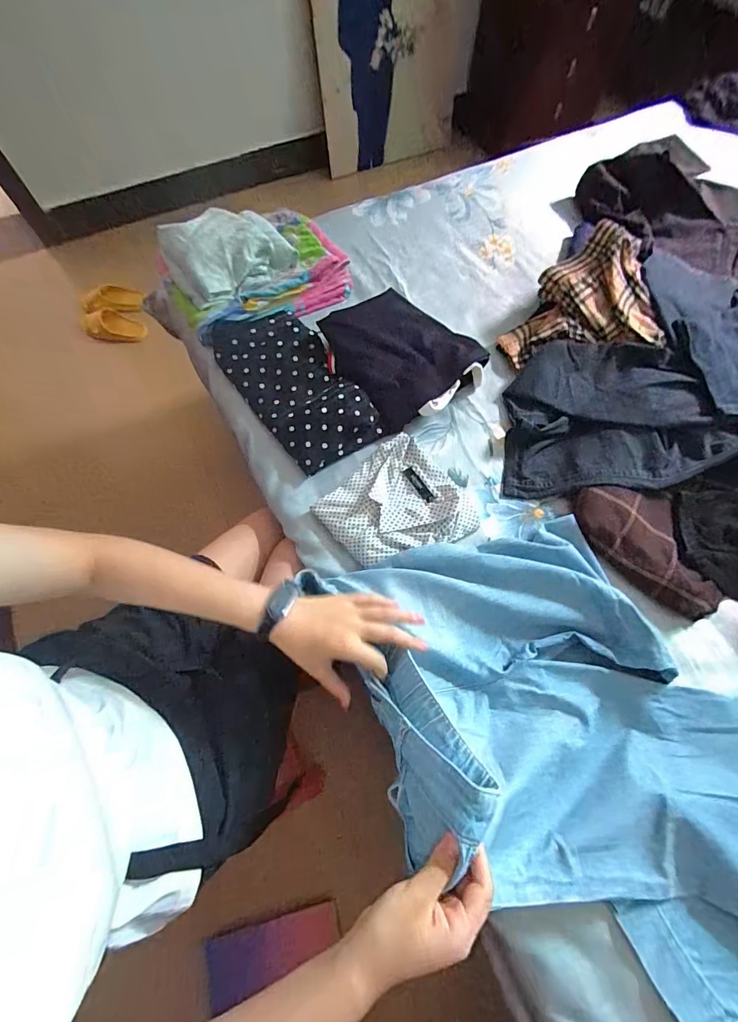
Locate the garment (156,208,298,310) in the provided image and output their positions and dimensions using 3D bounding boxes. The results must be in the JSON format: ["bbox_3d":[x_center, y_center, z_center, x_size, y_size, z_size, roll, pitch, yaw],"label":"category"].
[{"bbox_3d":[-0.285,-0.518,0.773,0.217,0.049,0.245,-34,71,-13],"label":"garment"}]

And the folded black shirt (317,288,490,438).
[{"bbox_3d":[0.060,-0.289,0.724,0.240,0.062,0.252,-36,71,-14],"label":"folded black shirt"}]

